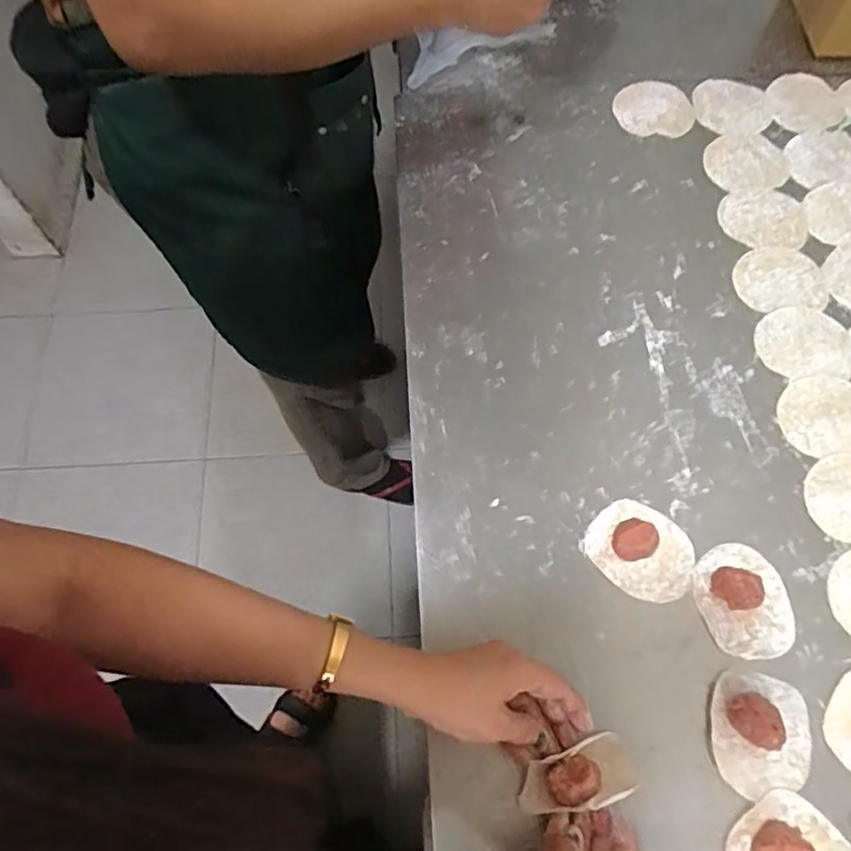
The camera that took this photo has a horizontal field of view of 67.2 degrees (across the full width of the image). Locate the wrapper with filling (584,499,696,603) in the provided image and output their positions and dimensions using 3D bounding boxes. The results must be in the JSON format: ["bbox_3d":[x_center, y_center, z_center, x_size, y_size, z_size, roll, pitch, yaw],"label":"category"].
[{"bbox_3d":[0.176,0.097,0.512,0.084,0.024,0.071,36,72,15],"label":"wrapper with filling"}]

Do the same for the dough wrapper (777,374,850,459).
[{"bbox_3d":[0.358,-0.009,0.570,0.087,0.004,0.077,-2,67,0],"label":"dough wrapper"}]

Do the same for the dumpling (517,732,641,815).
[{"bbox_3d":[0.108,0.241,0.442,0.085,0.032,0.035,-12,67,-11],"label":"dumpling"}]

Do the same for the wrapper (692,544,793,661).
[{"bbox_3d":[0.249,0.133,0.494,0.070,0.025,0.085,-10,67,-3],"label":"wrapper"}]

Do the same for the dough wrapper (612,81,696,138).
[{"bbox_3d":[0.250,-0.347,0.705,0.082,0.004,0.073,-16,80,-2],"label":"dough wrapper"}]

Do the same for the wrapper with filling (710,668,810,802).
[{"bbox_3d":[0.244,0.221,0.459,0.066,0.021,0.082,7,67,4],"label":"wrapper with filling"}]

